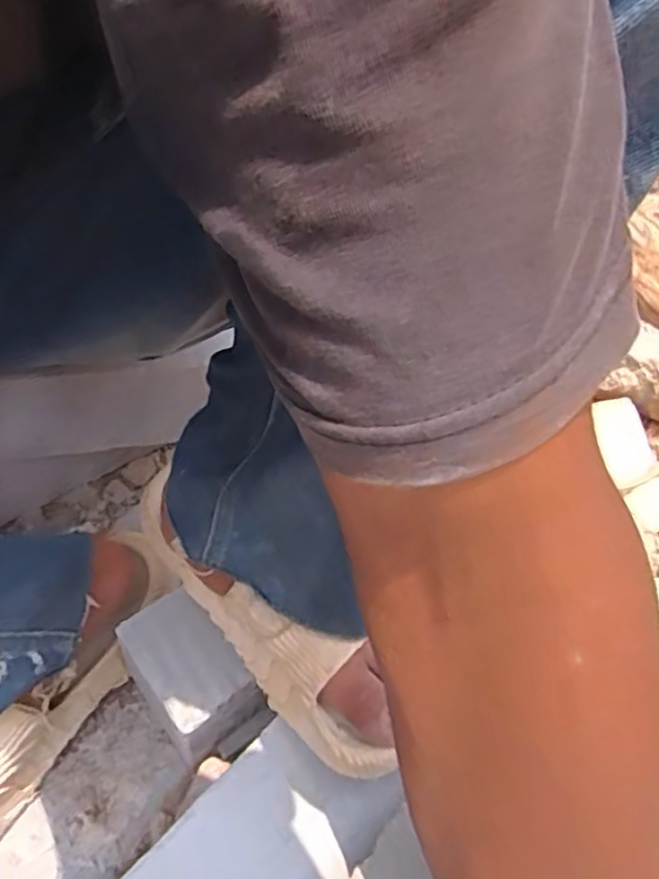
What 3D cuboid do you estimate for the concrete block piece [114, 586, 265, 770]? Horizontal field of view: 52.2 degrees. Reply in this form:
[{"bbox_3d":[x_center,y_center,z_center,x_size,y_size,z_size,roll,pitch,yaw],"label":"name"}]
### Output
[{"bbox_3d":[-0.104,0.178,0.498,0.065,0.092,0.094,-33,63,-26],"label":"concrete block piece"}]

